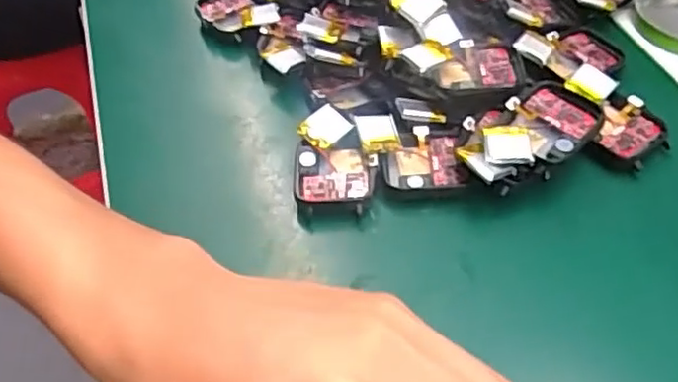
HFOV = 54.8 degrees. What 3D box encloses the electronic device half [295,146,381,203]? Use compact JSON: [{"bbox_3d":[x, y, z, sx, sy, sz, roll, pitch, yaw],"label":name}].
[{"bbox_3d":[-0.002,-0.008,0.305,0.037,0.010,0.034,-1,50,1],"label":"electronic device half"}]

